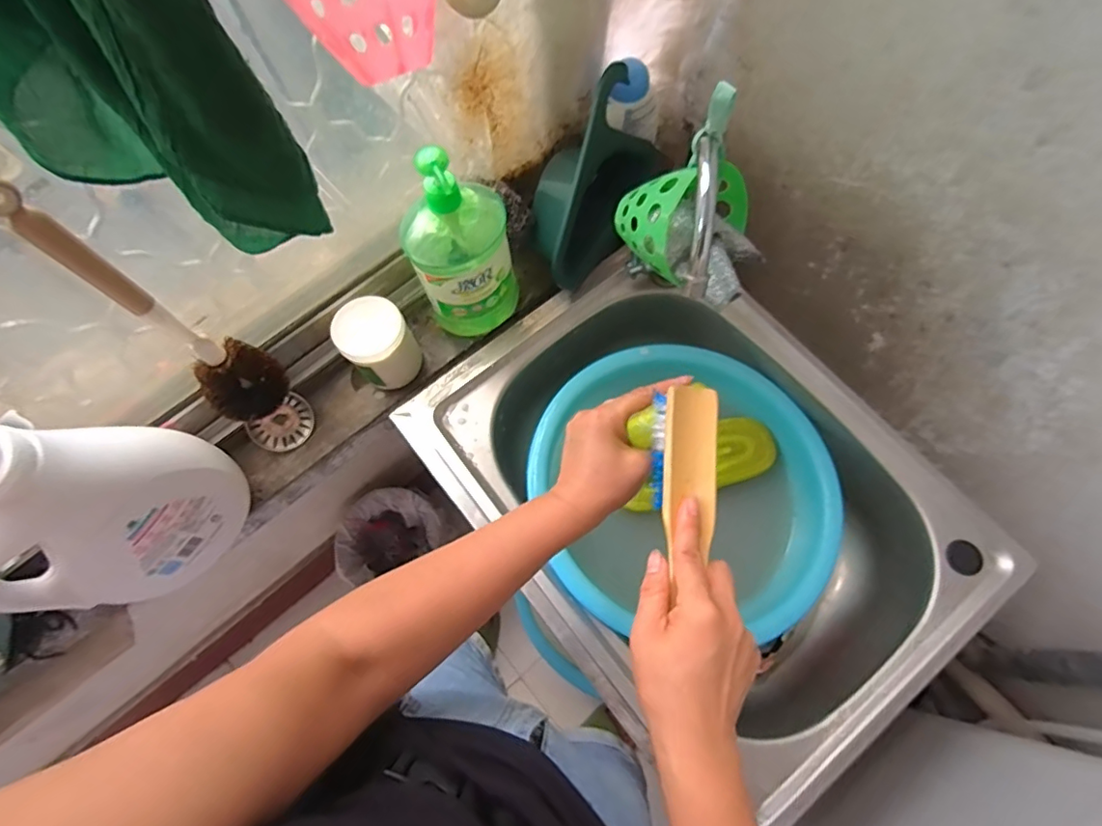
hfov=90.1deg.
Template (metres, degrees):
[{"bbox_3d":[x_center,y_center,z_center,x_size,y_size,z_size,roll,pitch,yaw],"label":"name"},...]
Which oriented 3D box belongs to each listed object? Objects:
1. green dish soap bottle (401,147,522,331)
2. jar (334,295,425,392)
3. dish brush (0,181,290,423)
[{"bbox_3d":[-0.104,-0.190,0.623,0.111,0.239,0.077,-15,70,-3],"label":"green dish soap bottle"},{"bbox_3d":[-0.210,-0.082,0.681,0.078,0.106,0.077,-1,70,2],"label":"jar"},{"bbox_3d":[-0.348,-0.076,0.500,0.054,0.316,0.077,29,74,12],"label":"dish brush"}]

